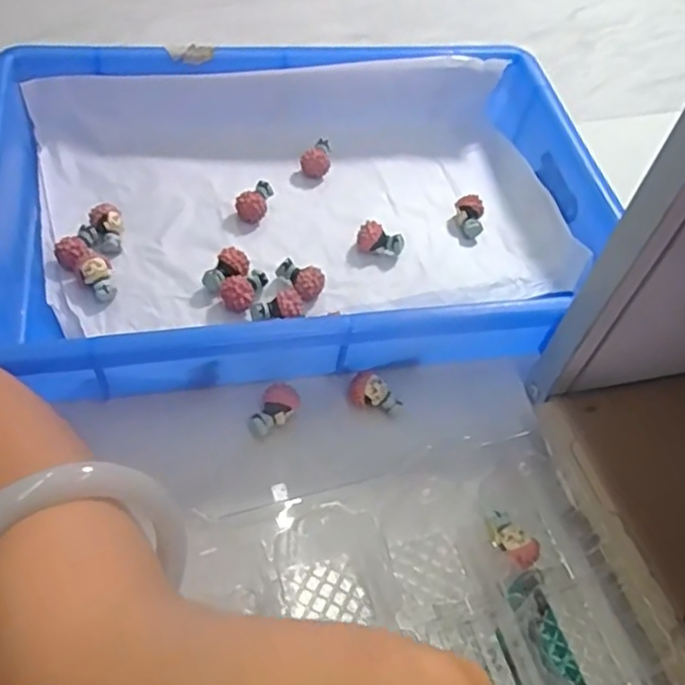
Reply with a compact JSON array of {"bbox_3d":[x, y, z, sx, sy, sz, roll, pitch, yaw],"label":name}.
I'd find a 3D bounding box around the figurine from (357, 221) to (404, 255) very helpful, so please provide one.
[{"bbox_3d":[0.024,-0.065,0.436,0.029,0.016,0.013,18,54,5],"label":"figurine"}]

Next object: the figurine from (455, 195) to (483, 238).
[{"bbox_3d":[0.086,-0.085,0.463,0.018,0.019,0.025,8,53,-2],"label":"figurine"}]

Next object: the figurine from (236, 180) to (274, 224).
[{"bbox_3d":[-0.057,-0.093,0.445,0.019,0.018,0.028,10,53,0],"label":"figurine"}]

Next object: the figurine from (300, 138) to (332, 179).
[{"bbox_3d":[-0.018,-0.130,0.479,0.020,0.021,0.025,6,53,-3],"label":"figurine"}]

